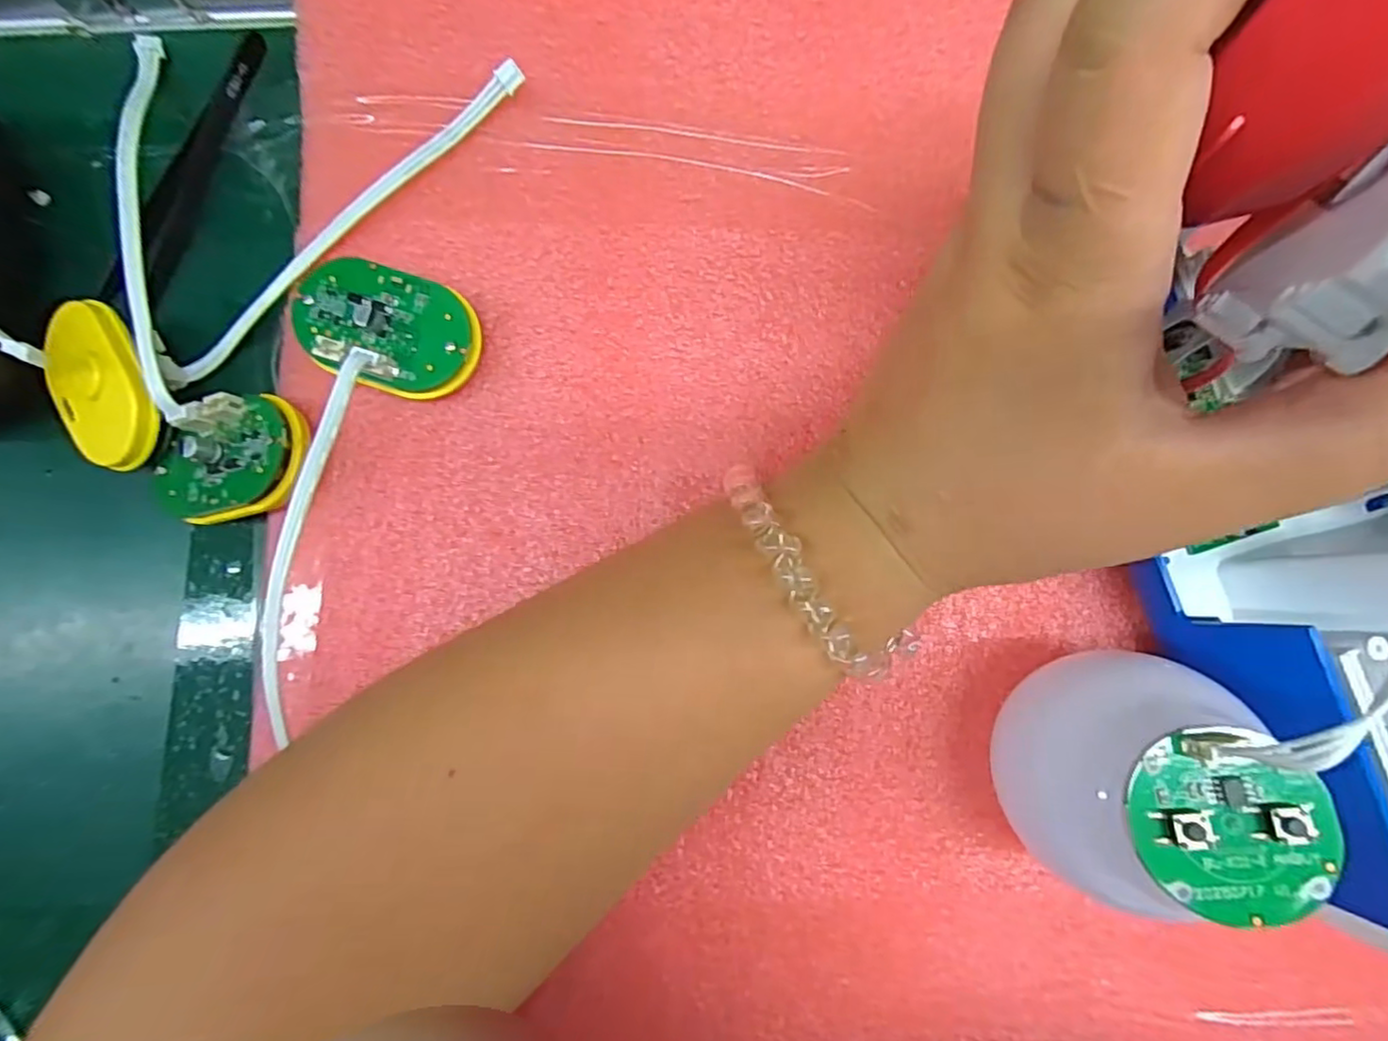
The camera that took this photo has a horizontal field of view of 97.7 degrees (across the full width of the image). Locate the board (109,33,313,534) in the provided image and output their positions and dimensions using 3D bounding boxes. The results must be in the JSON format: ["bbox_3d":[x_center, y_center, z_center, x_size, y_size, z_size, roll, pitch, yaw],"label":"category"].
[{"bbox_3d":[-0.166,-0.078,0.180,0.050,0.026,0.165,-24,85,-3],"label":"board"}]

